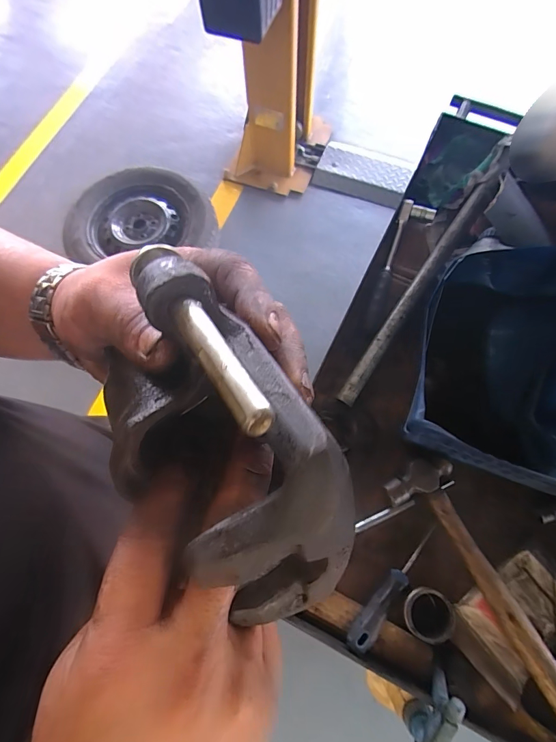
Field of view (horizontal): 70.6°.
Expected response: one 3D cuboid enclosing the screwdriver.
[{"bbox_3d":[0.133,0.246,0.445,0.027,0.023,0.151,41,76,15],"label":"screwdriver"}]

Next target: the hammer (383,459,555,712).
[{"bbox_3d":[0.251,0.251,0.434,0.079,0.027,0.331,-30,72,-10],"label":"hammer"}]

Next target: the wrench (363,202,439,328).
[{"bbox_3d":[0.184,-0.162,0.599,0.050,0.035,0.224,20,71,8],"label":"wrench"}]

